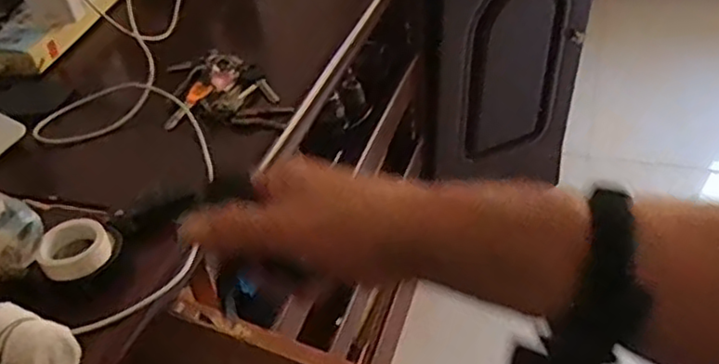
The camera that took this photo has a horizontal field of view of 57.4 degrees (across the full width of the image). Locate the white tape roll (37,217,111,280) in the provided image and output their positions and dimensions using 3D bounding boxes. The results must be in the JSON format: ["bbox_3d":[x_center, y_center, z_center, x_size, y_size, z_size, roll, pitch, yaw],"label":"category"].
[{"bbox_3d":[-0.204,0.047,0.470,0.046,0.019,0.046,-4,40,3],"label":"white tape roll"}]

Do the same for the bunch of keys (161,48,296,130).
[{"bbox_3d":[-0.132,-0.091,0.657,0.112,0.023,0.142,-9,40,-3],"label":"bunch of keys"}]

